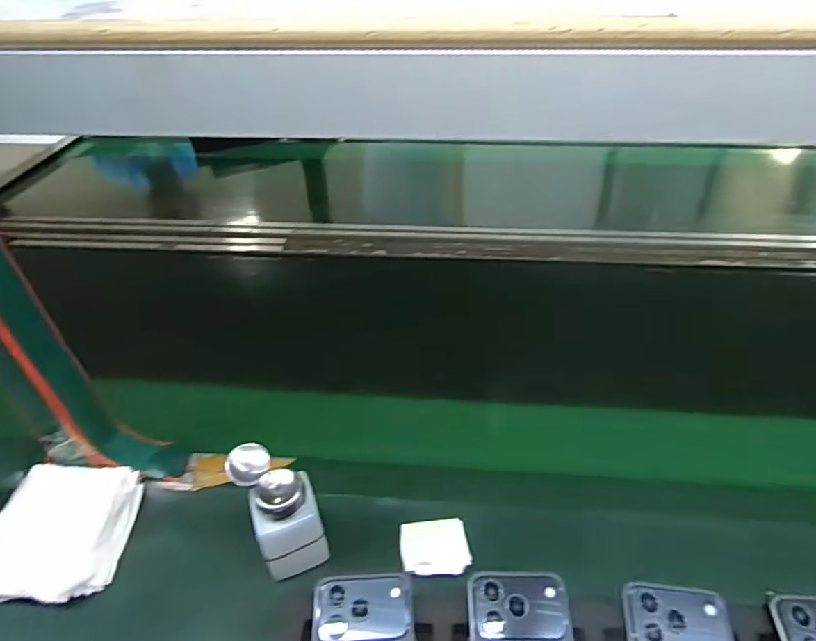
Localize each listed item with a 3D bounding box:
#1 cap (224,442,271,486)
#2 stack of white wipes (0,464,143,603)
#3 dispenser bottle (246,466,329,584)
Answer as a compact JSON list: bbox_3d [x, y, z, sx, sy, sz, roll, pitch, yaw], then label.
[{"bbox_3d":[-0.131,0.116,0.419,0.032,0.017,0.034,43,29,-7],"label":"cap"},{"bbox_3d":[-0.317,0.190,0.467,0.107,0.030,0.118,-2,40,-1],"label":"stack of white wipes"},{"bbox_3d":[-0.101,0.172,0.436,0.054,0.095,0.048,-15,42,-16],"label":"dispenser bottle"}]

